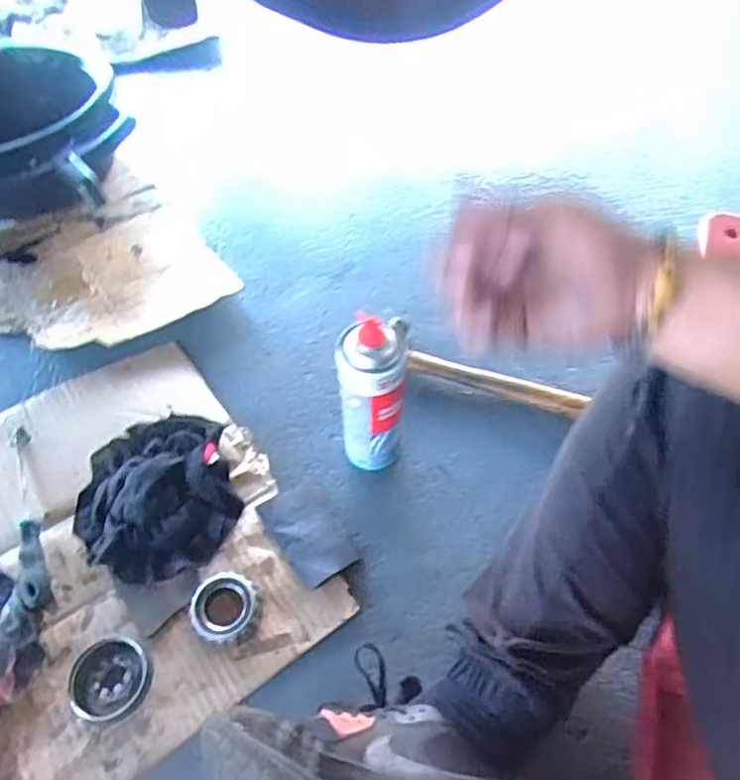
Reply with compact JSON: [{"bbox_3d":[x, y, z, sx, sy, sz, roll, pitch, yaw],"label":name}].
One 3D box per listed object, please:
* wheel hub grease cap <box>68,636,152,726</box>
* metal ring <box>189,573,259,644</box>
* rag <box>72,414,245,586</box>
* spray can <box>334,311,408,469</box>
[{"bbox_3d":[-0.233,0.265,0.546,0.069,0.041,0.070,0,55,0],"label":"wheel hub grease cap"},{"bbox_3d":[-0.142,0.217,0.589,0.067,0.024,0.064,0,55,0],"label":"metal ring"},{"bbox_3d":[-0.238,0.114,0.656,0.166,0.032,0.186,-17,57,-12],"label":"rag"},{"bbox_3d":[0.002,0.014,0.621,0.071,0.216,0.059,-6,55,-4],"label":"spray can"}]

